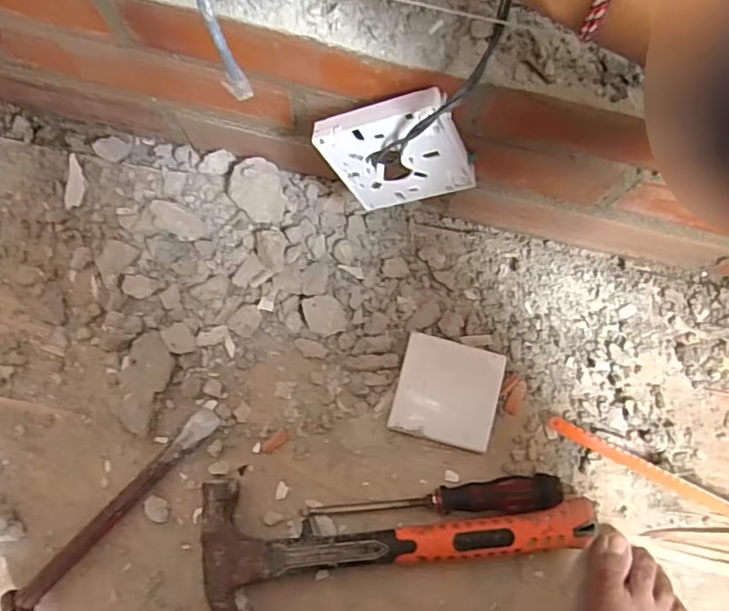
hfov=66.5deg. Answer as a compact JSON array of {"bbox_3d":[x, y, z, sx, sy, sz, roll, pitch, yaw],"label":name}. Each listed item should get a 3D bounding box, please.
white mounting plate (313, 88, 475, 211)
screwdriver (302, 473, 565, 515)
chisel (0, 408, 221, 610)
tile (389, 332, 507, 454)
[{"bbox_3d":[0.023,-0.101,0.379,0.087,0.088,0.014,-10,59,24],"label":"white mounting plate"},{"bbox_3d":[0.056,0.162,0.456,0.205,0.025,0.029,-6,81,-3],"label":"screwdriver"},{"bbox_3d":[-0.197,0.162,0.445,0.021,0.025,0.202,43,81,5],"label":"chisel"},{"bbox_3d":[0.072,0.074,0.476,0.085,0.014,0.083,15,80,0],"label":"tile"}]

